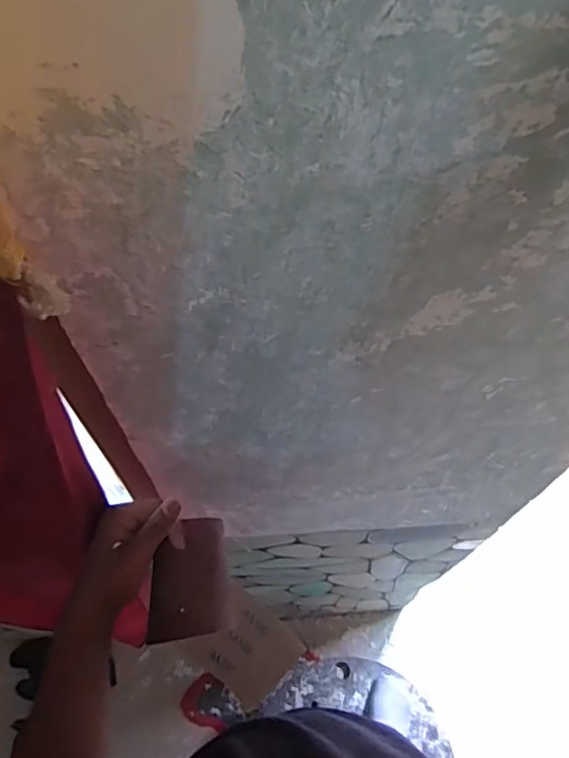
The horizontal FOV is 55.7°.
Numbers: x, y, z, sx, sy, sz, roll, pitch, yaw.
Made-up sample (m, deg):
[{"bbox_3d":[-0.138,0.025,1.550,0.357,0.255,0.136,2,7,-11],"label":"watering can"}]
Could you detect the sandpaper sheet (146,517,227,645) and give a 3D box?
[{"bbox_3d":[-0.084,0.181,0.494,0.074,0.027,0.102,4,82,-44],"label":"sandpaper sheet"}]

